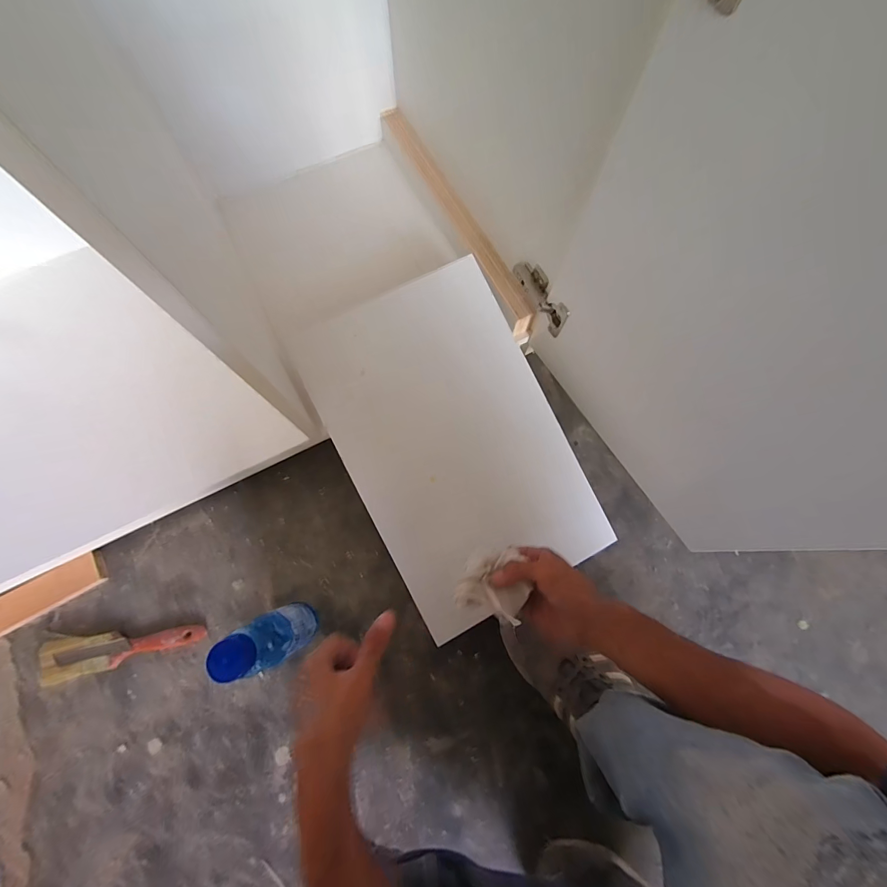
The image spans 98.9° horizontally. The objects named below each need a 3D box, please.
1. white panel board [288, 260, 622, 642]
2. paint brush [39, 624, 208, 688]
[{"bbox_3d":[0.017,-0.003,0.556,0.302,0.020,0.467,-27,89,-8],"label":"white panel board"},{"bbox_3d":[-0.462,0.291,0.546,0.209,0.028,0.053,-13,74,-4],"label":"paint brush"}]

